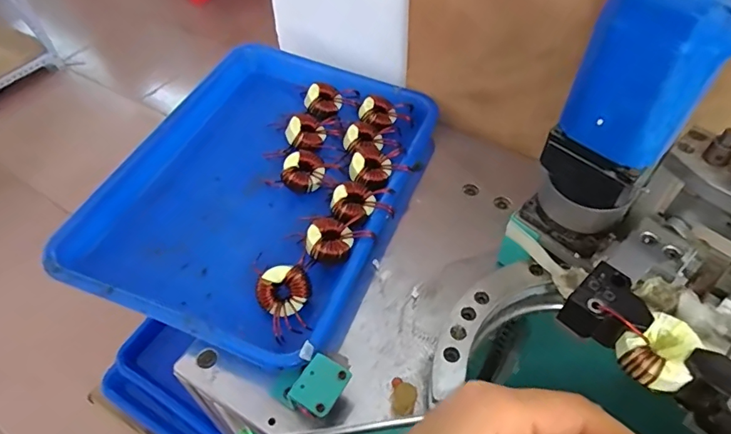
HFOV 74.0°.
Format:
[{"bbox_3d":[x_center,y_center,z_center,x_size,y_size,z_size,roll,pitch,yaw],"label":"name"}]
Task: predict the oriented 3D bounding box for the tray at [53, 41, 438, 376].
[{"bbox_3d":[-0.090,-0.039,0.473,0.267,0.040,0.345,17,53,15],"label":"tray"}]

